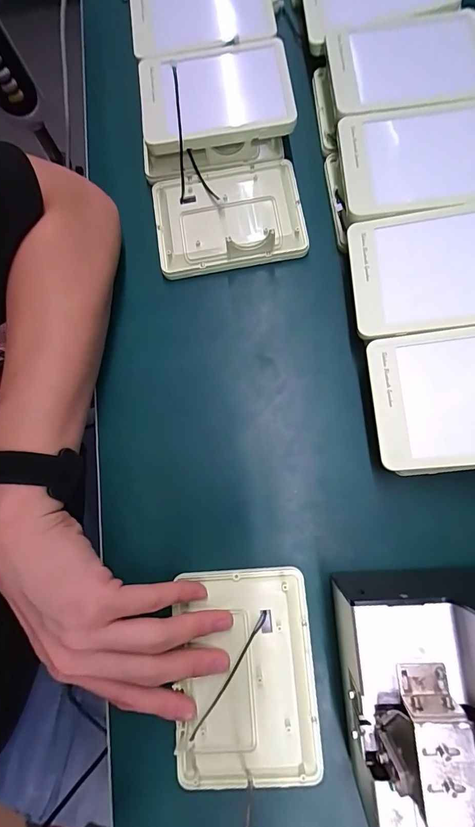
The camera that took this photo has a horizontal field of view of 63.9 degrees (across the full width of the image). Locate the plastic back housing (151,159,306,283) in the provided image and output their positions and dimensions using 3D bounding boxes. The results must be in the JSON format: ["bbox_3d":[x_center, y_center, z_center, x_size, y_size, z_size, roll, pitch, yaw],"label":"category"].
[{"bbox_3d":[-0.008,-0.182,0.347,0.133,0.029,0.100,-9,77,0],"label":"plastic back housing"}]

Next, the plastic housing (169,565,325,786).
[{"bbox_3d":[0.006,0.184,0.269,0.095,0.014,0.135,-4,77,1],"label":"plastic housing"}]

